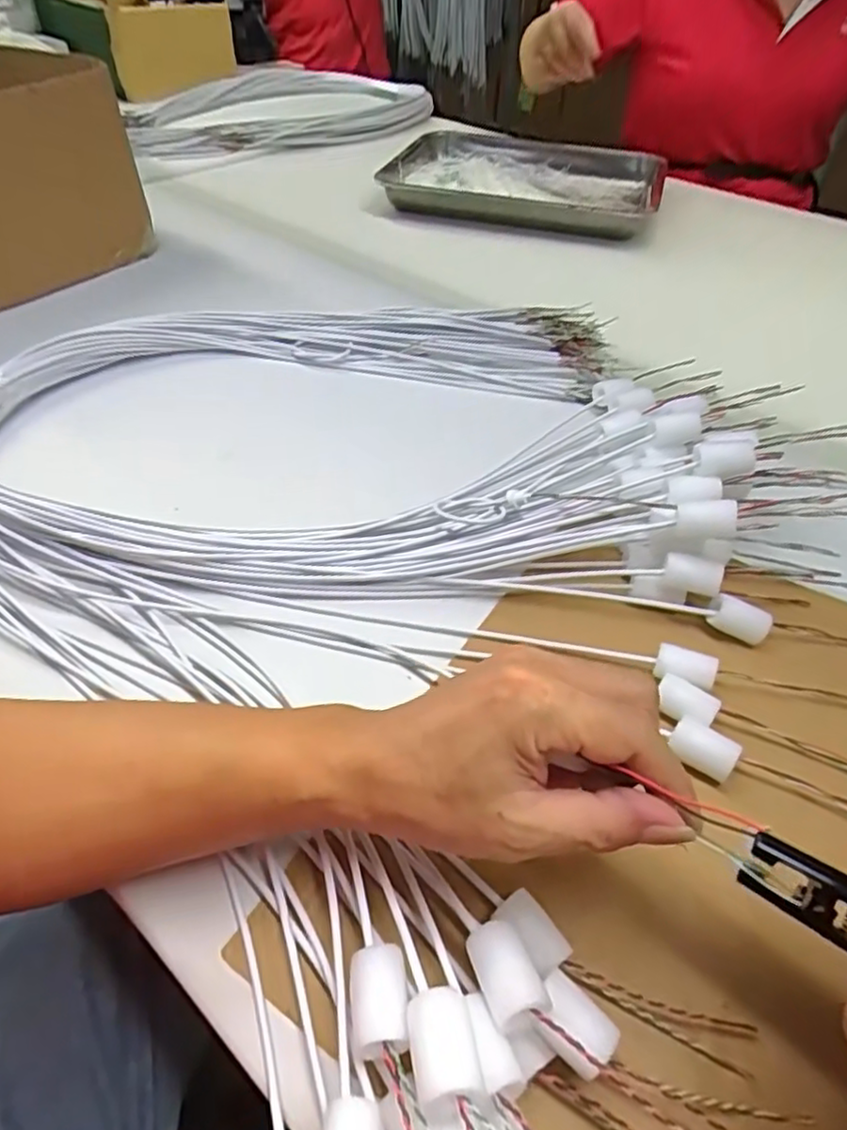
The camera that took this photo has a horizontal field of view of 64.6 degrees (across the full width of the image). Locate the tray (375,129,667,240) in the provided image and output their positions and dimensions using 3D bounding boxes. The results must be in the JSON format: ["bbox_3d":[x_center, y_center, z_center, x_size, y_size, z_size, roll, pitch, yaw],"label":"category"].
[{"bbox_3d":[0.154,-0.587,1.014,0.393,0.035,0.334,14,49,11],"label":"tray"}]

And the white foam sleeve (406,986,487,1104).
[{"bbox_3d":[0.006,0.165,0.231,0.022,0.017,0.032,-8,48,-9],"label":"white foam sleeve"}]

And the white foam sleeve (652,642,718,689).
[{"bbox_3d":[0.153,0.060,0.391,0.033,0.015,0.020,14,49,10],"label":"white foam sleeve"}]

